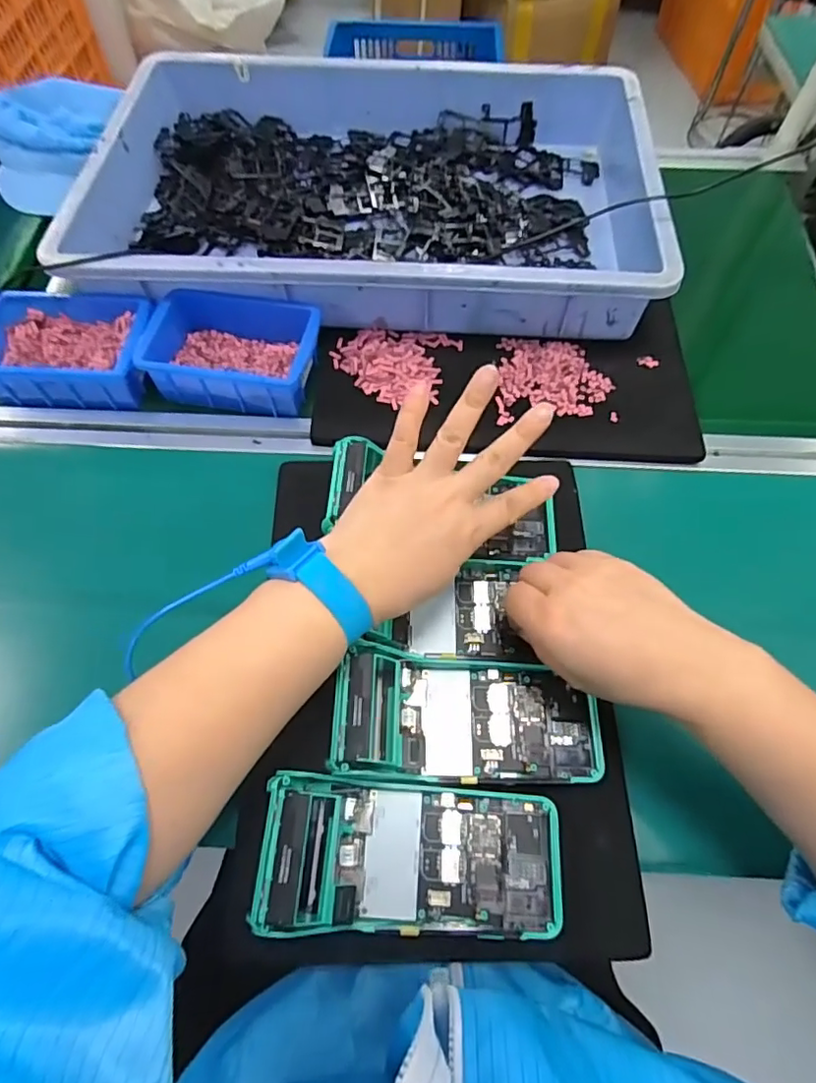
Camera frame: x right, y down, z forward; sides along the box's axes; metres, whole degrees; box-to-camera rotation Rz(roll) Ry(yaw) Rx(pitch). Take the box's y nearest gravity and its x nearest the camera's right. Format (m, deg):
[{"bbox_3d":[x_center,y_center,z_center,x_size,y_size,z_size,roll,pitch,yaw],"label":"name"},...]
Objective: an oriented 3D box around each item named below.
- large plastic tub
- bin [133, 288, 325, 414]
[{"bbox_3d":[-0.029,-0.359,0.579,0.538,0.080,0.344,3,64,1],"label":"large plastic tub"},{"bbox_3d":[-0.158,-0.178,0.519,0.149,0.045,0.107,11,64,5],"label":"bin"}]

